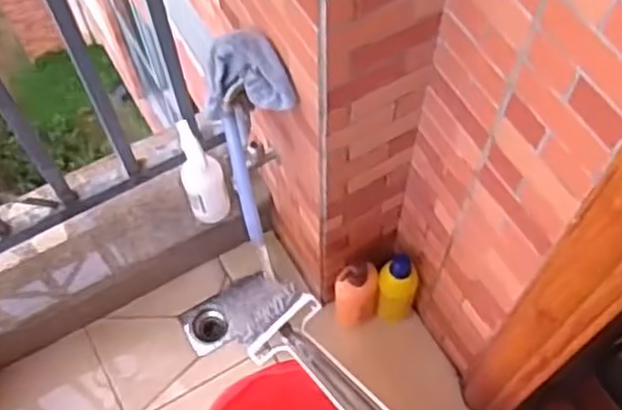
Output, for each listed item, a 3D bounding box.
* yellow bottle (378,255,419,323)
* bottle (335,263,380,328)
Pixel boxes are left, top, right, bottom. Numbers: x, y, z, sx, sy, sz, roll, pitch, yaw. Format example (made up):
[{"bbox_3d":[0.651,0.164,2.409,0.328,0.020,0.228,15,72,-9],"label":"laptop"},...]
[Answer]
[{"bbox_3d":[0.165,0.156,1.388,0.070,0.209,0.060,3,63,2],"label":"yellow bottle"},{"bbox_3d":[0.089,0.178,1.424,0.083,0.246,0.060,-12,63,-6],"label":"bottle"}]

